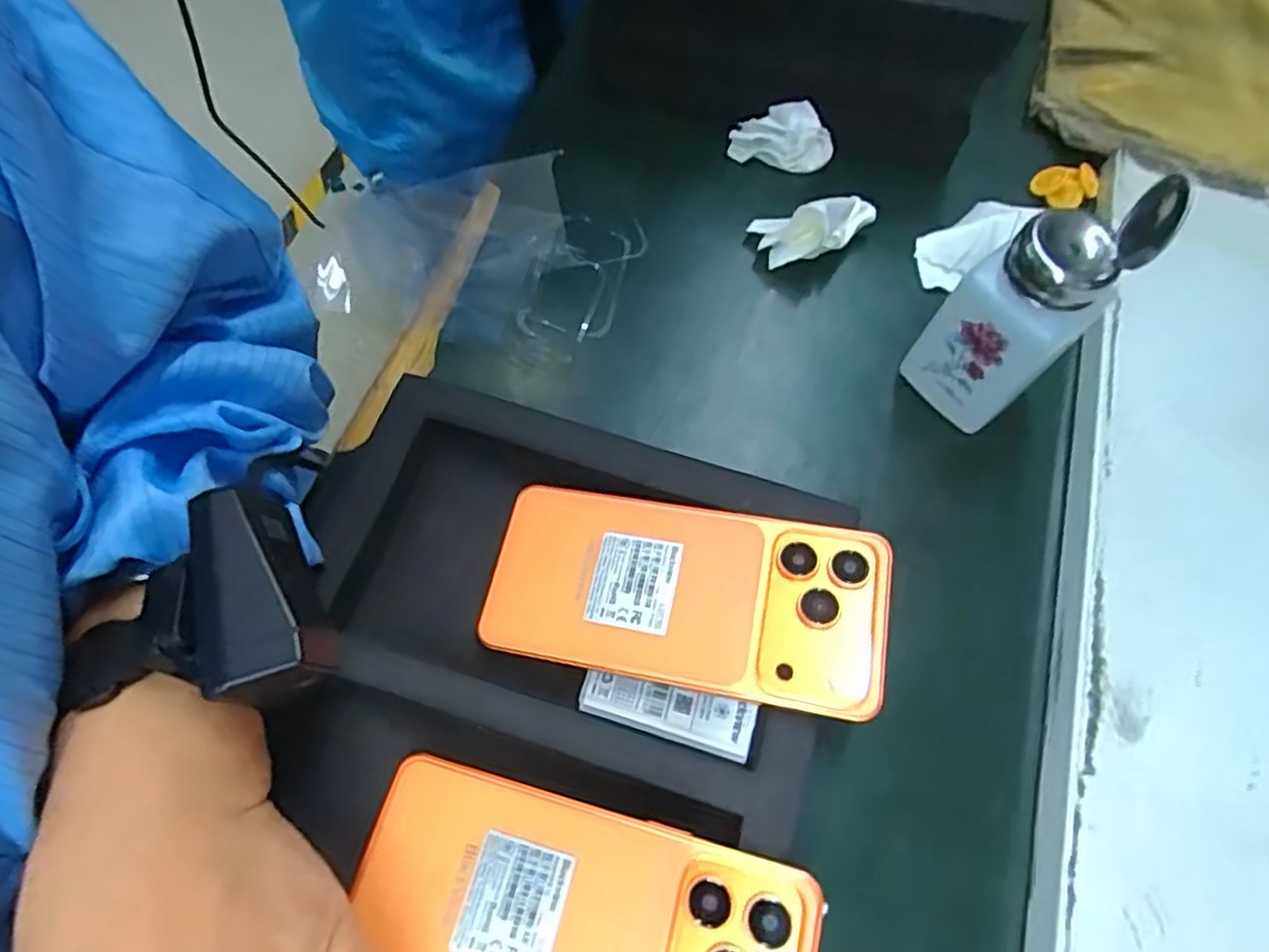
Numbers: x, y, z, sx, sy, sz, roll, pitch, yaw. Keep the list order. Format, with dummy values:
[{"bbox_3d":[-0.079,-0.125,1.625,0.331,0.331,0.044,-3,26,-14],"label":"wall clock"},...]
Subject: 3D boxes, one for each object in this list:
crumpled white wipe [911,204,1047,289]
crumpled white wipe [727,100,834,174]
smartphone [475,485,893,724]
[{"bbox_3d":[0.188,-0.131,0.396,0.063,0.015,0.036,-33,67,17],"label":"crumpled white wipe"},{"bbox_3d":[0.087,-0.200,0.421,0.059,0.034,0.015,12,67,2],"label":"crumpled white wipe"},{"bbox_3d":[0.019,0.048,0.294,0.160,0.005,0.076,8,67,12],"label":"smartphone"}]

